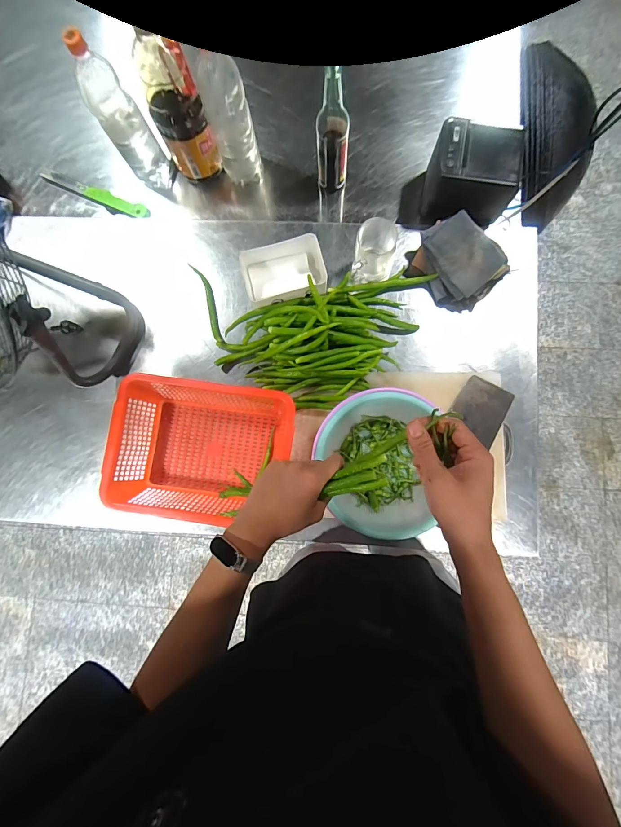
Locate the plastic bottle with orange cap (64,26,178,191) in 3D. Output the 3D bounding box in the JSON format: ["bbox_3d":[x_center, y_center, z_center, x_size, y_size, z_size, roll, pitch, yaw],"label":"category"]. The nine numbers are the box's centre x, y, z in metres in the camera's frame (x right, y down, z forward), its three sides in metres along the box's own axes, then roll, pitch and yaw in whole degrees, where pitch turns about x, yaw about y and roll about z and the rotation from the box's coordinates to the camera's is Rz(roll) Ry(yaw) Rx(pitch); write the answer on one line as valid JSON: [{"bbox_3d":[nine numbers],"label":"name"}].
[{"bbox_3d":[-0.383,-0.594,0.739,0.101,0.296,0.071,13,85,4],"label":"plastic bottle with orange cap"}]

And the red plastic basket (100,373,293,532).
[{"bbox_3d":[-0.212,0.074,0.702,0.341,0.107,0.256,7,85,3],"label":"red plastic basket"}]

